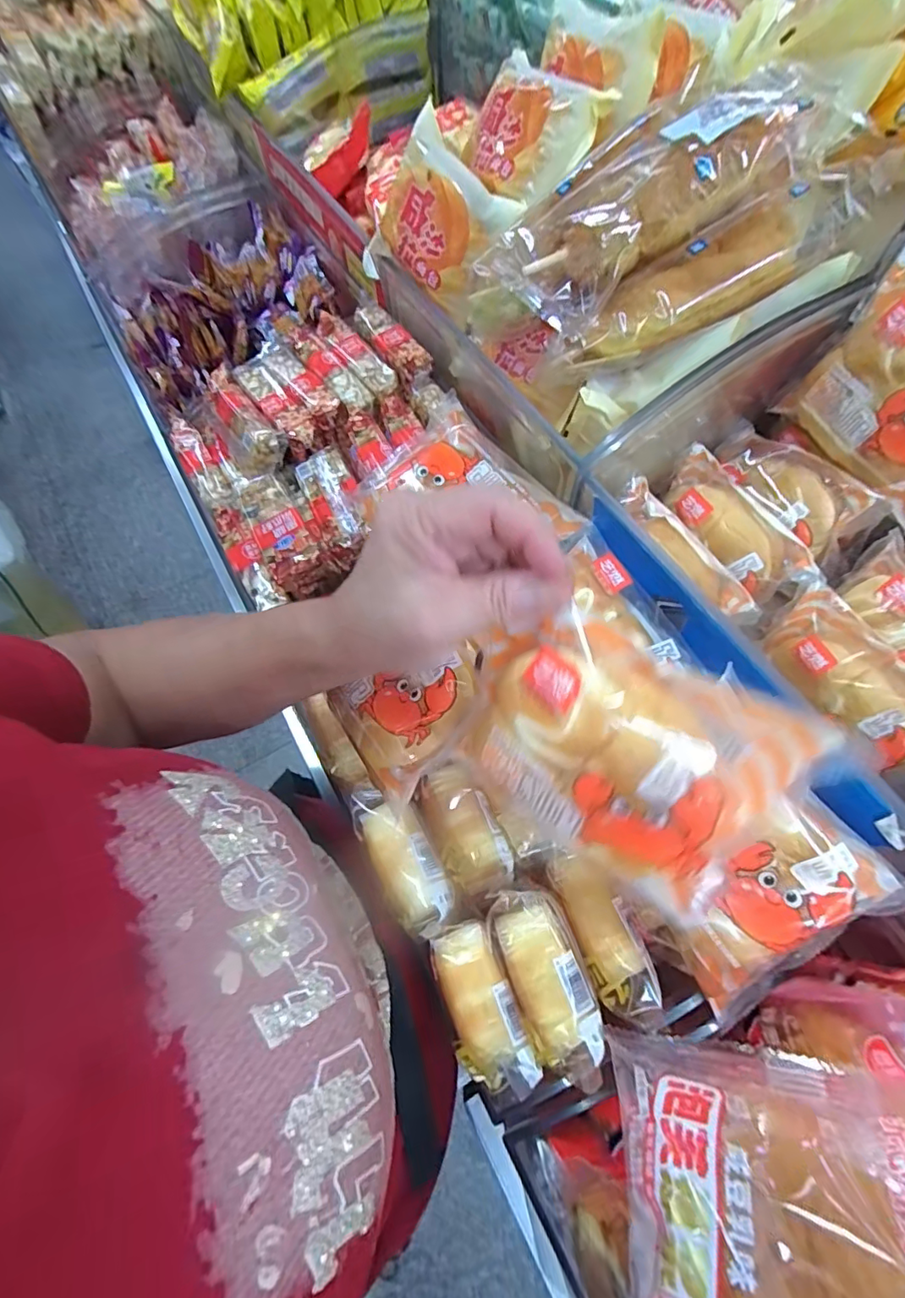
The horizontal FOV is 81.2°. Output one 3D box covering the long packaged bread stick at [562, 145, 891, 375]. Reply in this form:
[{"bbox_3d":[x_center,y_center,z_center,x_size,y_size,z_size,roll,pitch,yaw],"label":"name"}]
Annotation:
[{"bbox_3d":[0.145,-0.213,0.305,0.181,0.042,0.043,-28,66,4],"label":"long packaged bread stick"}]

